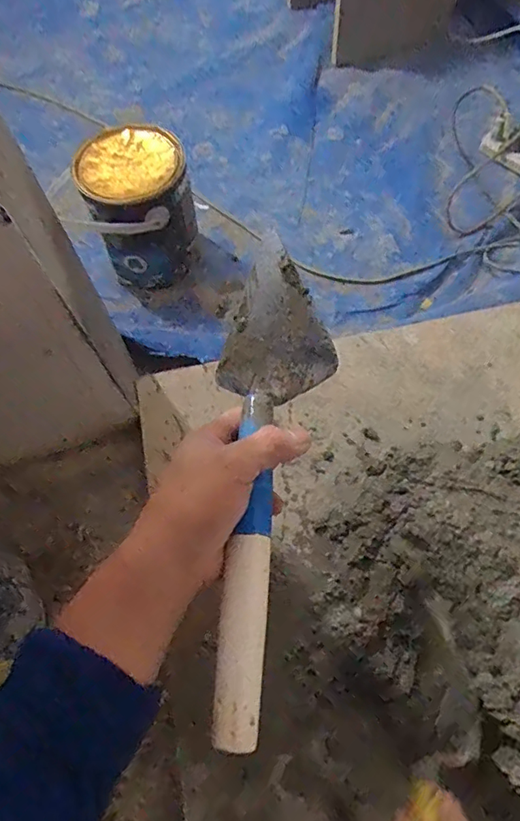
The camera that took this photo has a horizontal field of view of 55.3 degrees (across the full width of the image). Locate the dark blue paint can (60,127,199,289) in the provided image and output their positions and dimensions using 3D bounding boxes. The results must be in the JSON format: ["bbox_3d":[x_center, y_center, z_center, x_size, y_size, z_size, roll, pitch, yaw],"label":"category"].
[{"bbox_3d":[-0.184,-0.319,0.790,0.158,0.169,0.180,-5,65,0],"label":"dark blue paint can"}]

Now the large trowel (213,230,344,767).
[{"bbox_3d":[0.002,0.028,0.349,0.088,0.056,0.347,4,60,4],"label":"large trowel"}]

